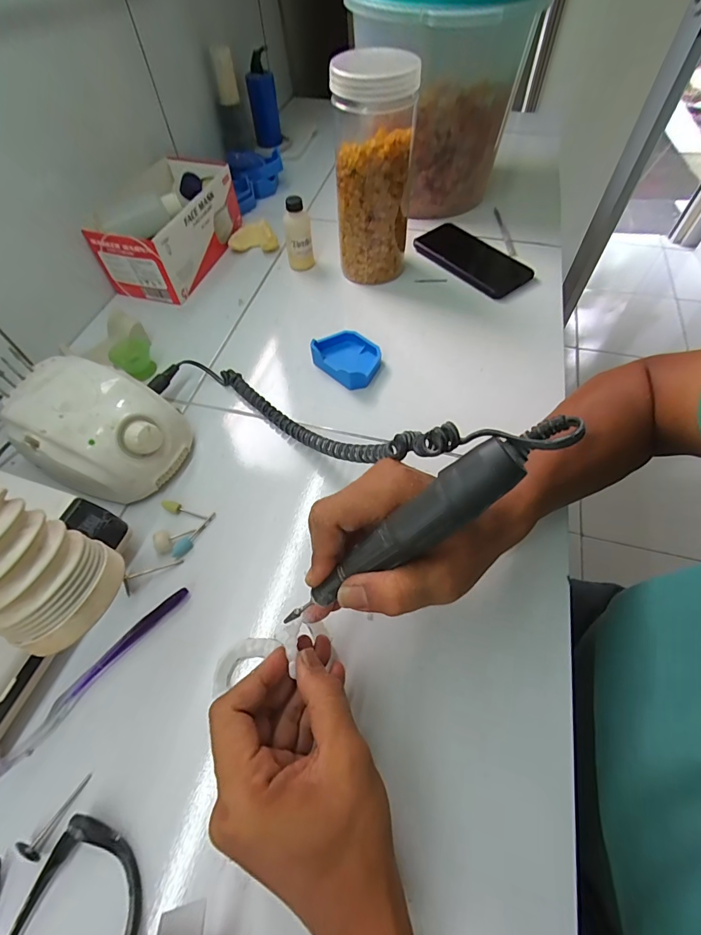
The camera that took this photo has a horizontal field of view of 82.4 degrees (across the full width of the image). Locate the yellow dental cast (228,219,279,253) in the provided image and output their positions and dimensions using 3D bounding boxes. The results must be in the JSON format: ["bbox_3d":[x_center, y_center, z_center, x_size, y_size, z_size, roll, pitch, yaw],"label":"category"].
[{"bbox_3d":[-0.140,-0.338,0.589,0.071,0.031,0.034,3,58,4],"label":"yellow dental cast"}]

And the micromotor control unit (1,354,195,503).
[{"bbox_3d":[-0.233,-0.034,0.374,0.137,0.077,0.108,22,61,12],"label":"micromotor control unit"}]

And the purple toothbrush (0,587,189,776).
[{"bbox_3d":[-0.197,0.161,0.294,0.013,0.008,0.184,36,65,20],"label":"purple toothbrush"}]

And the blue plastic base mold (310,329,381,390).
[{"bbox_3d":[-0.002,-0.126,0.460,0.079,0.028,0.060,36,65,20],"label":"blue plastic base mold"}]

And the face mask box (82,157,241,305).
[{"bbox_3d":[-0.243,-0.334,0.552,0.112,0.088,0.208,12,59,10],"label":"face mask box"}]

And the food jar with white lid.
[{"bbox_3d":[0.028,-0.341,0.480,0.090,0.223,0.094,3,58,4],"label":"food jar with white lid"}]

